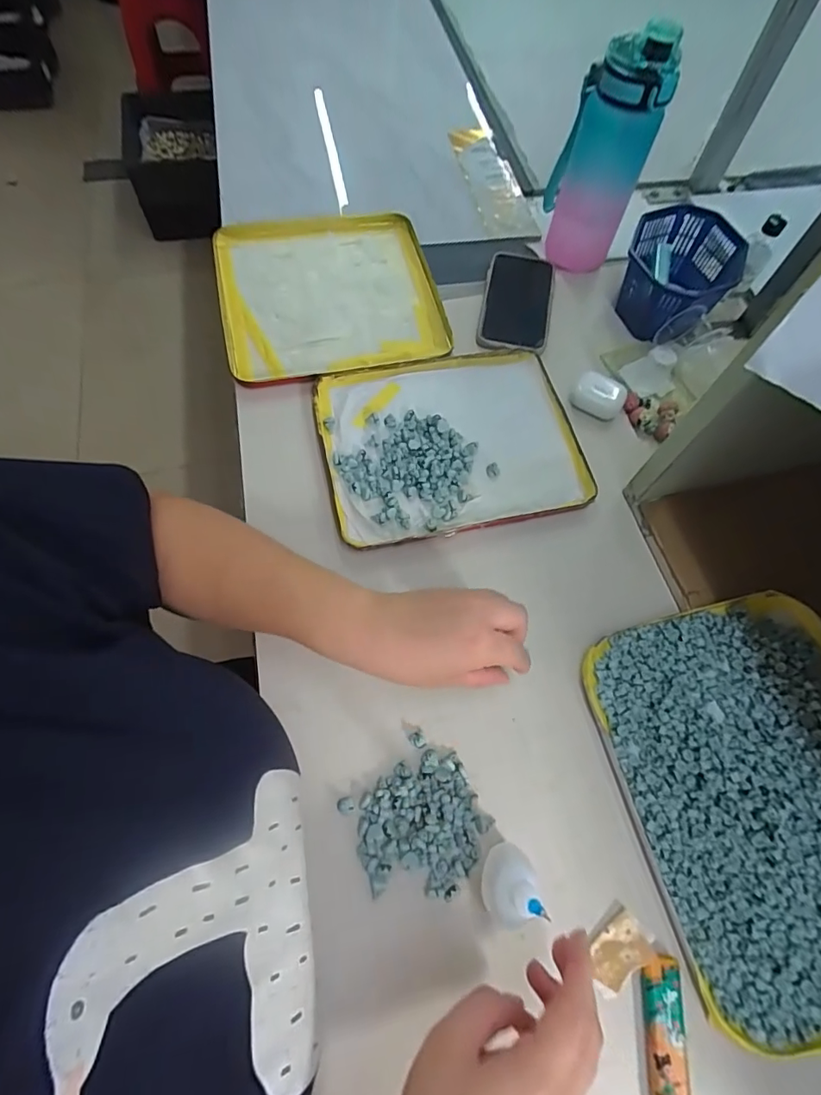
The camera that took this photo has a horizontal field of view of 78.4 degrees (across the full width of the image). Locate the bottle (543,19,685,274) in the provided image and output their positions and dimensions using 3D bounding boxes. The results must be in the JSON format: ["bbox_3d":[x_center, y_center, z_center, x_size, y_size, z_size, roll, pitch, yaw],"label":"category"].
[{"bbox_3d":[0.210,-0.440,0.563,0.099,0.207,0.082,18,67,6],"label":"bottle"}]

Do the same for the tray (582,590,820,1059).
[{"bbox_3d":[0.264,0.178,0.366,0.208,0.033,0.276,-11,66,-7],"label":"tray"}]

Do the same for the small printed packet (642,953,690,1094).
[{"bbox_3d":[0.161,0.306,0.317,0.022,0.007,0.079,7,66,1],"label":"small printed packet"}]

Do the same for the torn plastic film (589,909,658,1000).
[{"bbox_3d":[0.139,0.268,0.333,0.048,0.006,0.030,-30,70,-15],"label":"torn plastic film"}]

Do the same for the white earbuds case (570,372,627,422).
[{"bbox_3d":[0.198,-0.159,0.531,0.053,0.027,0.036,29,68,11],"label":"white earbuds case"}]

